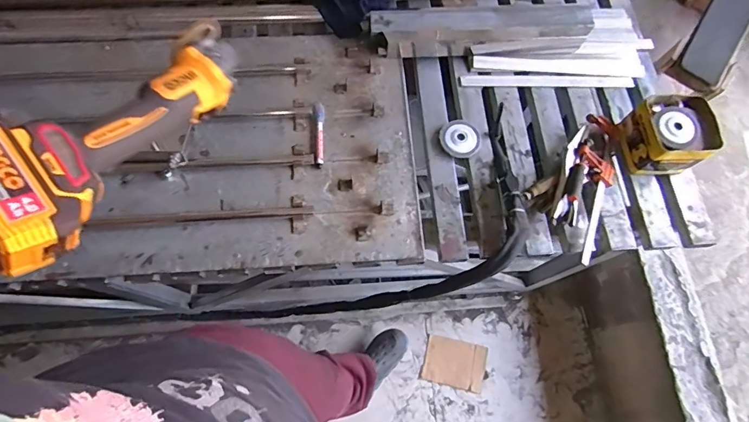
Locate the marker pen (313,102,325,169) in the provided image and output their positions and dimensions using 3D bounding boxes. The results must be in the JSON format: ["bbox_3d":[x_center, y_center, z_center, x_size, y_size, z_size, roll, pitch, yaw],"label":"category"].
[{"bbox_3d":[-0.102,-0.145,0.771,0.022,0.014,0.134,-4,72,-2],"label":"marker pen"}]

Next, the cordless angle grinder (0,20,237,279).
[{"bbox_3d":[-0.250,-0.092,0.443,0.085,0.089,0.358,20,43,6],"label":"cordless angle grinder"}]

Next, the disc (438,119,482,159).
[{"bbox_3d":[0.168,-0.140,0.795,0.081,0.015,0.080,0,72,-1],"label":"disc"}]

